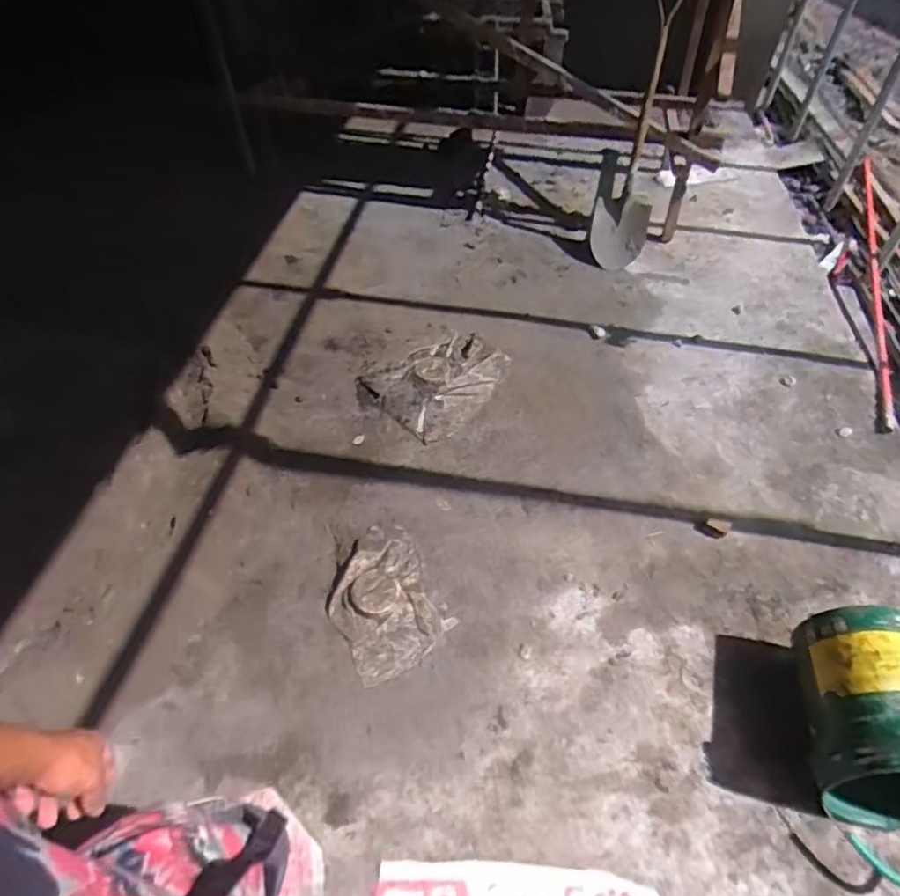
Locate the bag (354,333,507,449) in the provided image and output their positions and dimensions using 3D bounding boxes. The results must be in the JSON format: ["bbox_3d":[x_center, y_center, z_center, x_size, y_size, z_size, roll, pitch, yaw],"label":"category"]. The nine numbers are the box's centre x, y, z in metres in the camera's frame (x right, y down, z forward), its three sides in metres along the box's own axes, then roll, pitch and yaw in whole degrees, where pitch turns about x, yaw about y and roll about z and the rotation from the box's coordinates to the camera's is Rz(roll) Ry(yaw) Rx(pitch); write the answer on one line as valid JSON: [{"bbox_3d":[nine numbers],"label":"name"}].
[{"bbox_3d":[-0.046,-0.232,1.925,0.381,0.055,0.453,31,58,19],"label":"bag"}]

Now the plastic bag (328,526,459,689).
[{"bbox_3d":[-0.159,0.357,1.410,0.246,0.036,0.355,-23,53,-18],"label":"plastic bag"}]

